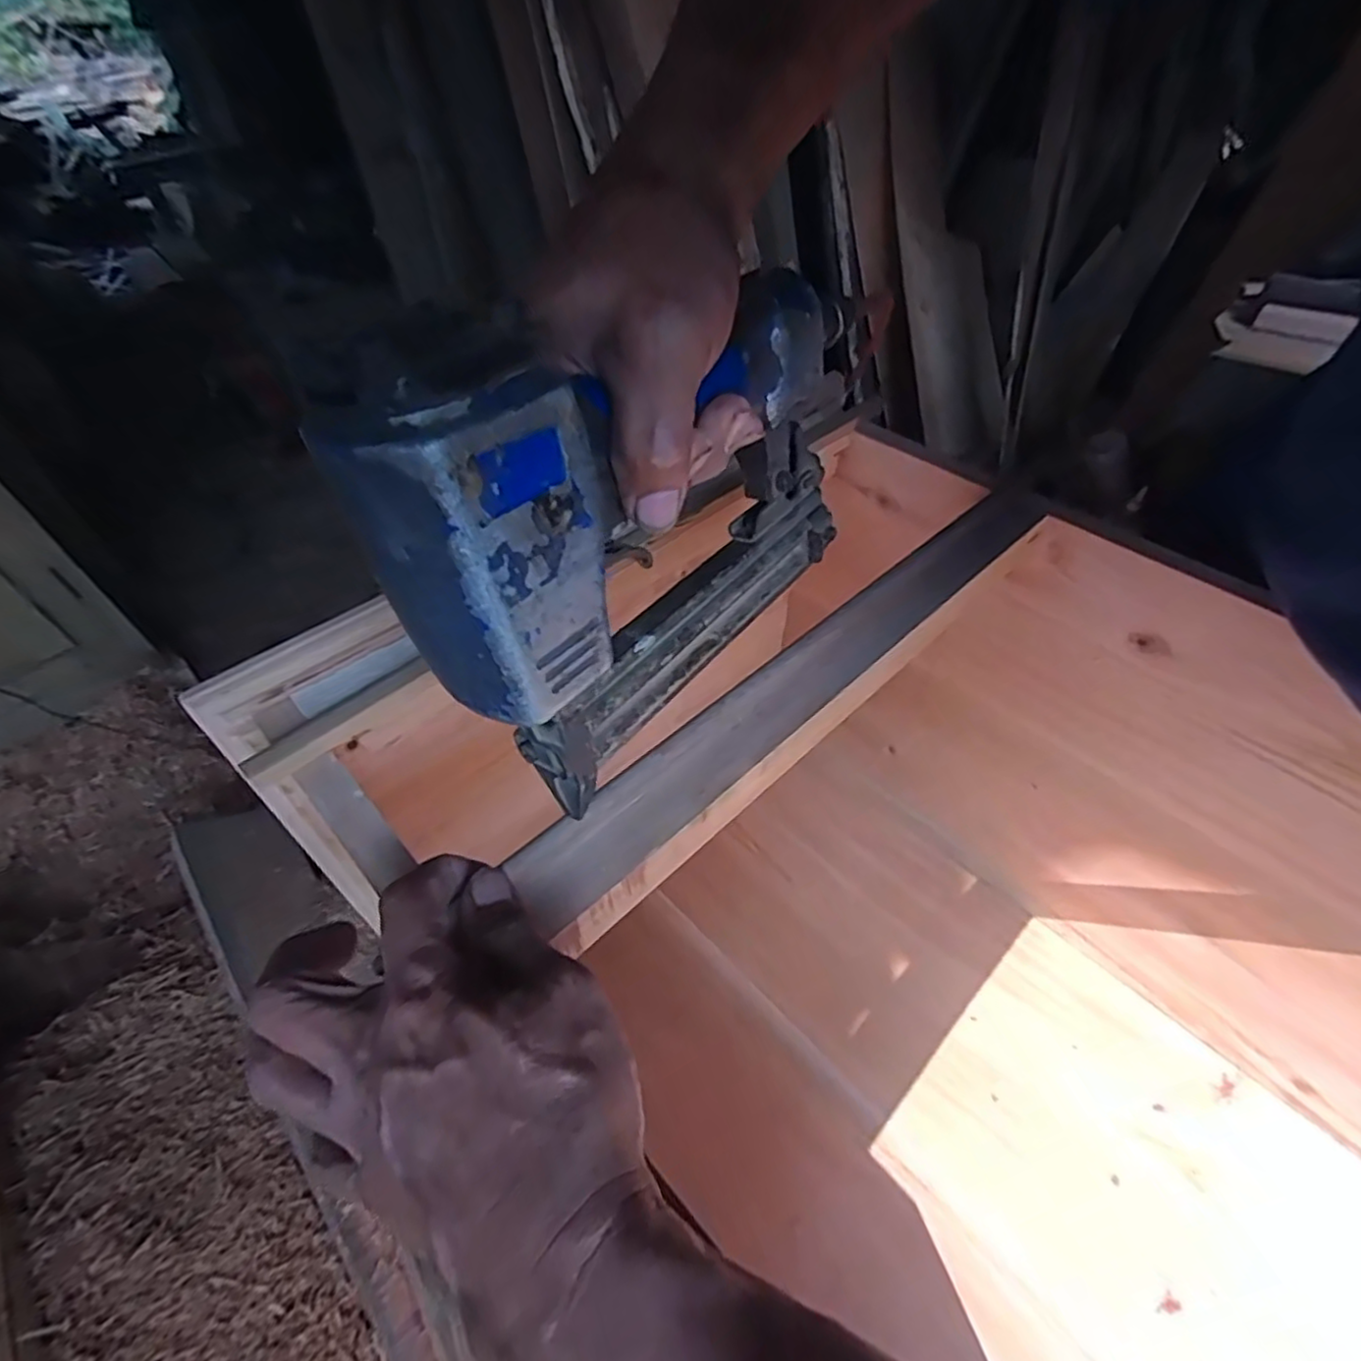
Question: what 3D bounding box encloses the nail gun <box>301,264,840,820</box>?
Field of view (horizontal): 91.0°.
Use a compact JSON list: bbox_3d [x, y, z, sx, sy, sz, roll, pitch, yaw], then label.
[{"bbox_3d":[-0.005,-0.068,0.243,0.052,0.154,0.220,30,55,22],"label":"nail gun"}]

